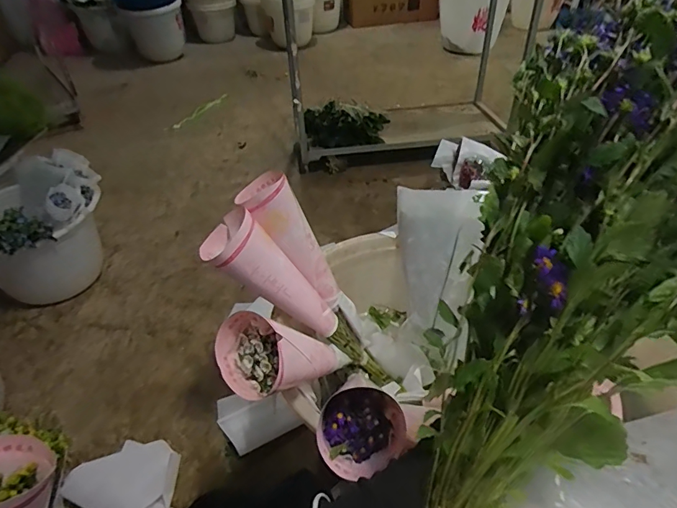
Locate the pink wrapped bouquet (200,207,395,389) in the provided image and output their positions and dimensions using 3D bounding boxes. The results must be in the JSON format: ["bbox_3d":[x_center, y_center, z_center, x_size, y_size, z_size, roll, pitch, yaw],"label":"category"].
[{"bbox_3d":[-0.078,0.156,1.188,0.150,0.660,0.142,-28,35,22],"label":"pink wrapped bouquet"}]

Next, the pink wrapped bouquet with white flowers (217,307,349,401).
[{"bbox_3d":[-0.059,0.243,0.982,0.161,0.462,0.138,37,96,36],"label":"pink wrapped bouquet with white flowers"}]

